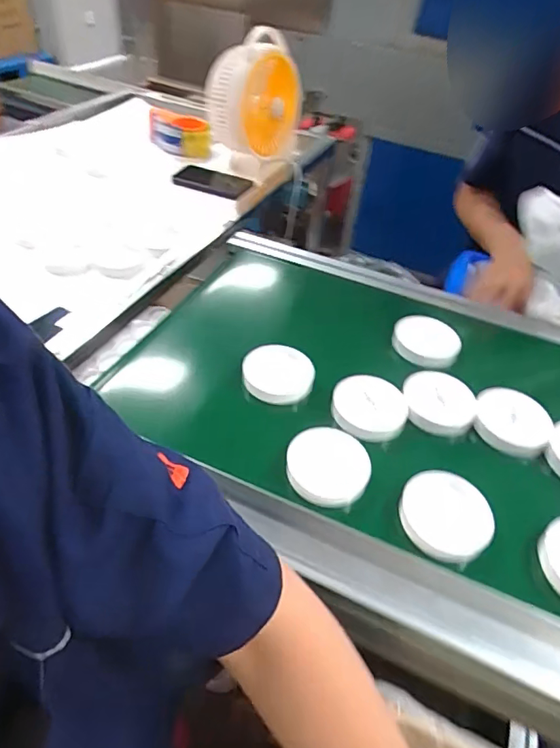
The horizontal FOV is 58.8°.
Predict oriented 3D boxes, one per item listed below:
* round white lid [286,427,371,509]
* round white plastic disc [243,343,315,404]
[{"bbox_3d":[0.047,0.086,0.477,0.077,0.012,0.077,4,43,-2],"label":"round white lid"},{"bbox_3d":[-0.001,-0.001,0.569,0.078,0.019,0.077,3,43,-3],"label":"round white plastic disc"}]

